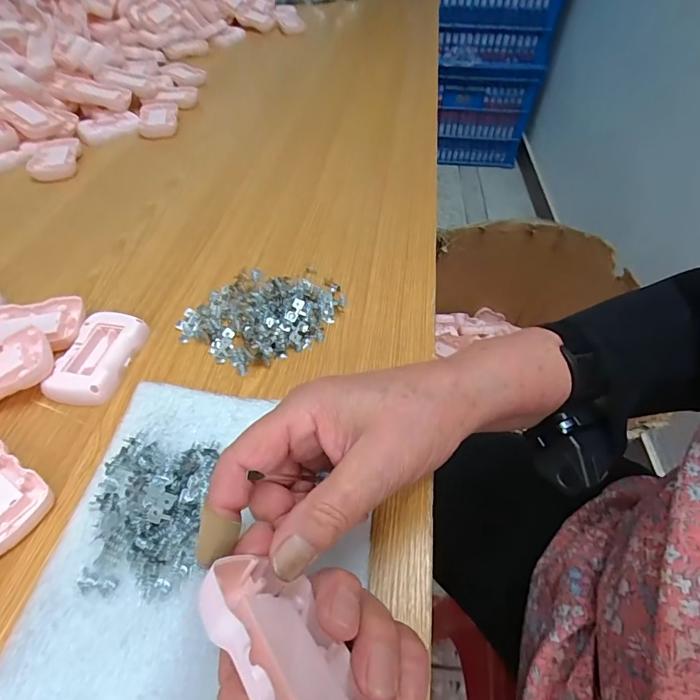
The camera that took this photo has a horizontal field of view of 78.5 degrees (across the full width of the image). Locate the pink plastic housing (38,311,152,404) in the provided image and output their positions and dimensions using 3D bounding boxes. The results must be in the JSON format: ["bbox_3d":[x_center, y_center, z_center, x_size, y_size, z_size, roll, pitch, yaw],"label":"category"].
[{"bbox_3d":[-0.206,0.006,0.352,0.050,0.018,0.083,6,50,4],"label":"pink plastic housing"}]

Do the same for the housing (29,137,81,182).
[{"bbox_3d":[-0.387,-0.251,0.560,0.055,0.013,0.087,-10,51,-9],"label":"housing"}]

